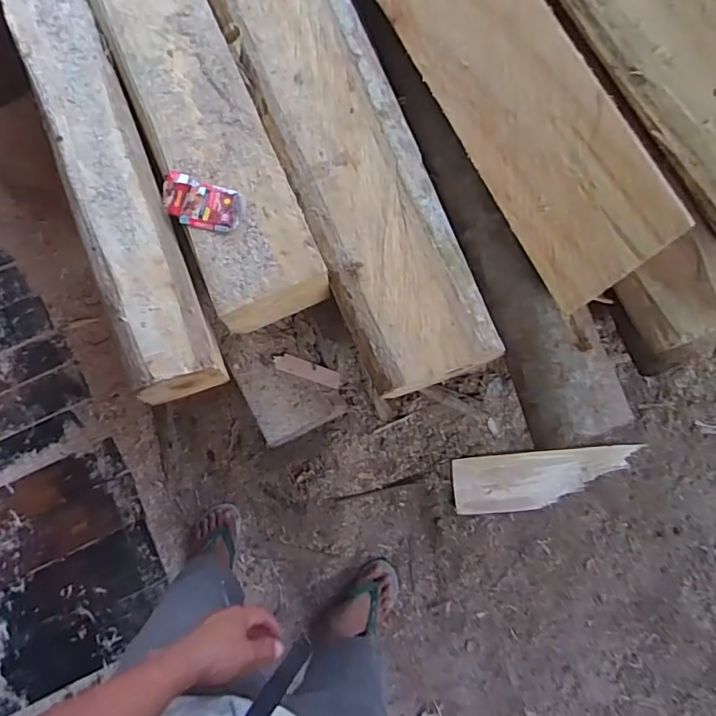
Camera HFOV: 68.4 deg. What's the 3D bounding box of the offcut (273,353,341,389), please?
[{"bbox_3d":[-0.112,0.027,1.189,0.154,0.004,0.039,20,72,-7],"label":"offcut"}]

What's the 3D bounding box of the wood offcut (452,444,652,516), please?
[{"bbox_3d":[0.456,0.296,1.294,0.430,0.023,0.138,-8,90,3],"label":"wood offcut"}]

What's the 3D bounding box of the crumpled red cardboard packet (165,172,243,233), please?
[{"bbox_3d":[-0.268,-0.261,0.891,0.142,0.011,0.082,18,80,3],"label":"crumpled red cardboard packet"}]

